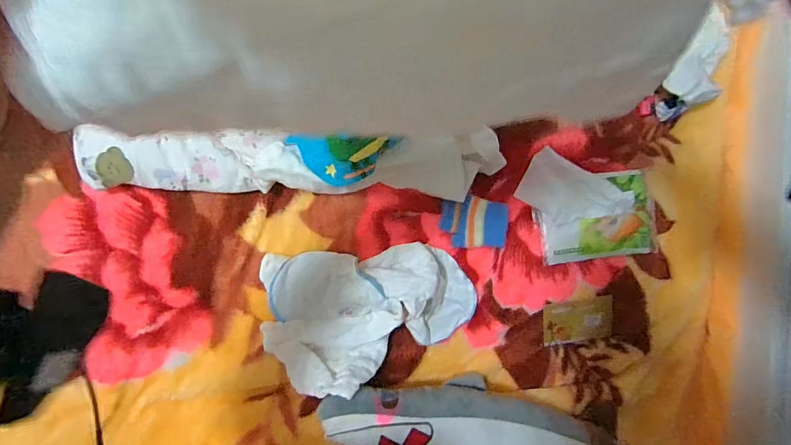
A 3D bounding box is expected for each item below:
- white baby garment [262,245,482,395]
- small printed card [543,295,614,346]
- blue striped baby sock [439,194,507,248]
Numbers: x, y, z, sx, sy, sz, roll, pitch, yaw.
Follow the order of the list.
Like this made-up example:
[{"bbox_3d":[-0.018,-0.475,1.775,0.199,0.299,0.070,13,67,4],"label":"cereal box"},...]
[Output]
[{"bbox_3d":[-0.027,0.104,0.469,0.243,0.047,0.149,-4,88,-6],"label":"white baby garment"},{"bbox_3d":[0.223,0.120,0.507,0.087,0.006,0.054,-7,89,-5],"label":"small printed card"},{"bbox_3d":[0.095,0.000,0.498,0.080,0.008,0.058,-2,88,-6],"label":"blue striped baby sock"}]

